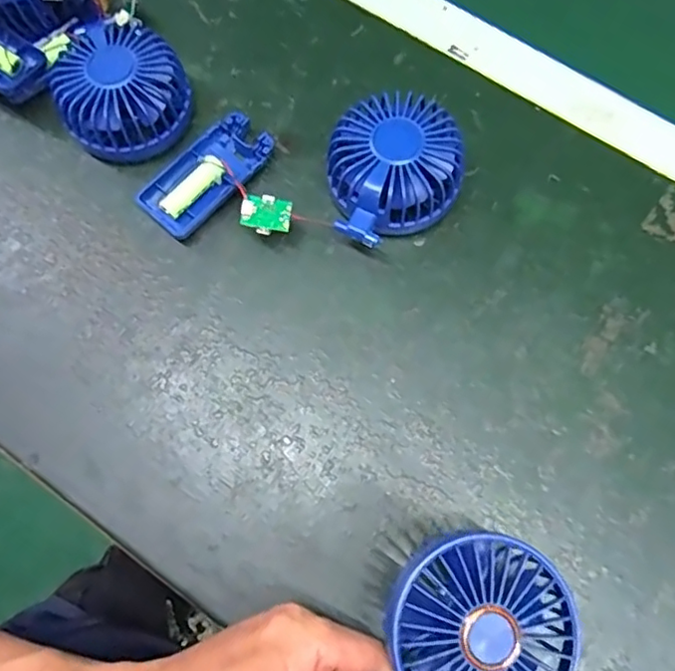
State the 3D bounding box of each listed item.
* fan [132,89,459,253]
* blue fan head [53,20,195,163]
[{"bbox_3d":[-0.022,-0.107,0.388,0.198,0.044,0.093,4,73,1],"label":"fan"},{"bbox_3d":[-0.142,-0.161,0.405,0.080,0.045,0.080,0,73,0],"label":"blue fan head"}]

